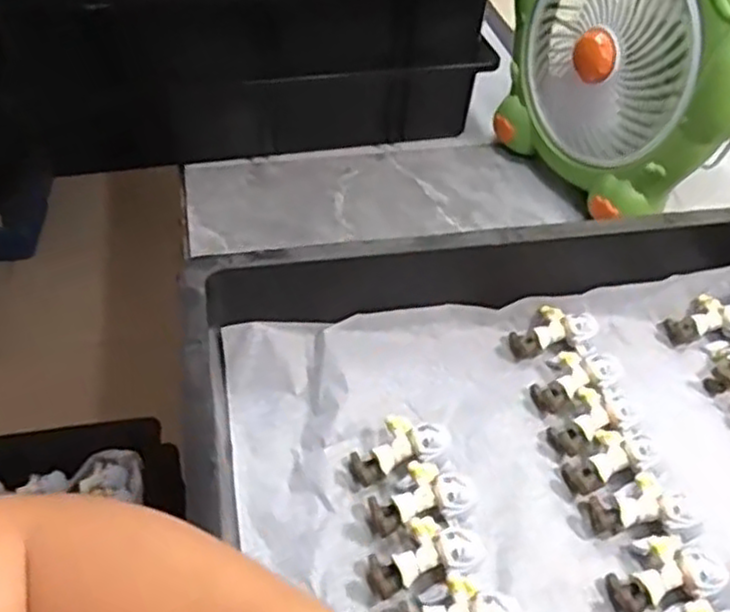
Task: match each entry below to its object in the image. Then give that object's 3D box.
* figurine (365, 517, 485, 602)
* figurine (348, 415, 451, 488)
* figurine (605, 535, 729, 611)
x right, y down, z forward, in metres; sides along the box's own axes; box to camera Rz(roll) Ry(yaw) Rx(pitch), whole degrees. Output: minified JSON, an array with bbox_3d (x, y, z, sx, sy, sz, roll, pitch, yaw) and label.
[{"bbox_3d":[0.033,0.143,0.419,0.065,0.028,0.036,-8,46,-11],"label":"figurine"},{"bbox_3d":[0.020,0.089,0.462,0.064,0.015,0.032,-26,48,1],"label":"figurine"},{"bbox_3d":[0.170,0.151,0.416,0.062,0.023,0.039,-5,45,-7],"label":"figurine"}]

